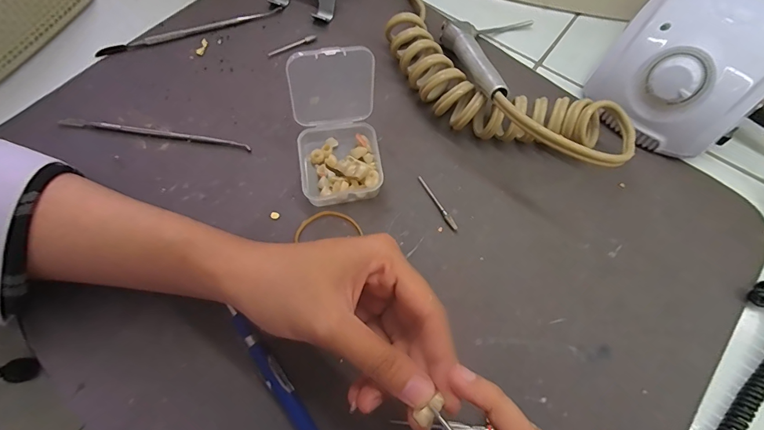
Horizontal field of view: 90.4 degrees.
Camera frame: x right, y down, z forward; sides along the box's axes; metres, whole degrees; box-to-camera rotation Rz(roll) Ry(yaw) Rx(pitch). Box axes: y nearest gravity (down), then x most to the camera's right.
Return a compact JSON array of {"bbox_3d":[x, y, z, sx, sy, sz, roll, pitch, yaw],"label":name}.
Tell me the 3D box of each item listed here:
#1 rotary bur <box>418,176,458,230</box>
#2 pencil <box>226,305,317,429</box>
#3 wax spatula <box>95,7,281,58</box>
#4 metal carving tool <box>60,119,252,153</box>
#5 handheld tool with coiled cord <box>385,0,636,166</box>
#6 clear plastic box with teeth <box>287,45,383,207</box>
[{"bbox_3d":[0.040,-0.009,0.271,0.005,0.004,0.047,-26,70,-11],"label":"rotary bur"},{"bbox_3d":[-0.050,0.110,0.214,0.011,0.008,0.127,-35,72,-13],"label":"pencil"},{"bbox_3d":[-0.166,-0.162,0.331,0.155,0.006,0.011,-20,69,-8],"label":"wax spatula"},{"bbox_3d":[-0.171,-0.062,0.287,0.145,0.006,0.006,8,68,3],"label":"metal carving tool"},{"bbox_3d":[0.076,-0.143,0.305,0.136,0.046,0.274,-15,68,-6],"label":"handheld tool with coiled cord"},{"bbox_3d":[-0.031,-0.061,0.253,0.058,0.071,0.087,-5,68,-2],"label":"clear plastic box with teeth"}]

